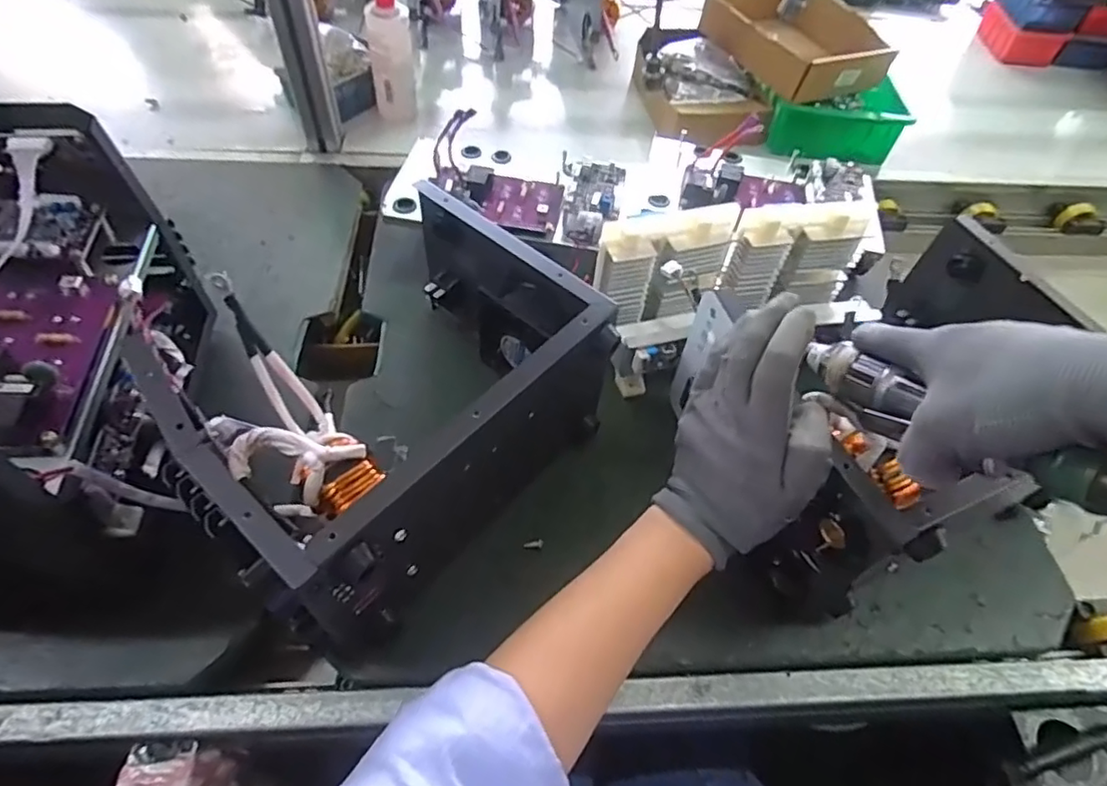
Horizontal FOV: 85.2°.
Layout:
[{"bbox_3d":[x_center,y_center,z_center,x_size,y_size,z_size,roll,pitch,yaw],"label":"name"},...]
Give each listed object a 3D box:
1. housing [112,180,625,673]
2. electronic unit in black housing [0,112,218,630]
[{"bbox_3d":[-0.111,-0.002,0.441,0.224,0.147,0.286,40,61,21],"label":"housing"},{"bbox_3d":[-0.370,-0.018,0.407,0.156,0.219,0.279,-5,55,-8],"label":"electronic unit in black housing"}]

